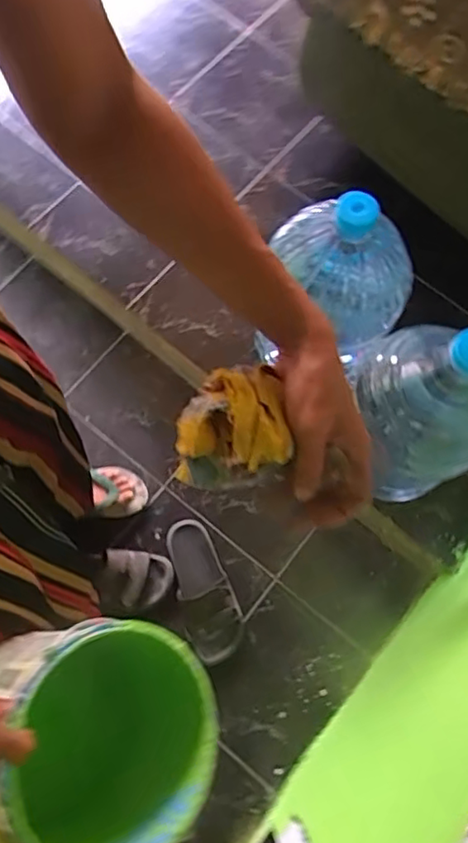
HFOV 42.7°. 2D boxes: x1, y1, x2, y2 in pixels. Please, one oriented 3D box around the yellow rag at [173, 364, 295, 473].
[{"bbox_3d":[-0.005,-0.001,0.429,0.075,0.058,0.073,-7,73,-4],"label":"yellow rag"}]

